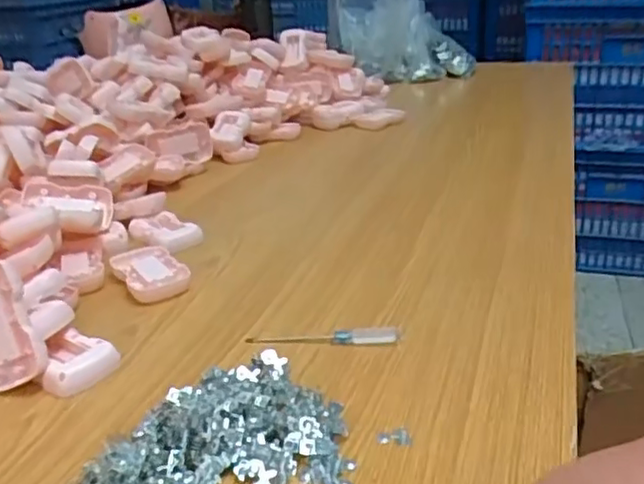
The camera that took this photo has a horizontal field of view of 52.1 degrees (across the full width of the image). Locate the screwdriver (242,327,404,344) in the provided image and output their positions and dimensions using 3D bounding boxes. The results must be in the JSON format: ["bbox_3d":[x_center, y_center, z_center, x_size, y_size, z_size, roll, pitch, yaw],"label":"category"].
[{"bbox_3d":[0.000,0.073,0.510,0.117,0.012,0.009,0,24,6],"label":"screwdriver"}]

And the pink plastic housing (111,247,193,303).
[{"bbox_3d":[-0.159,0.025,0.610,0.052,0.012,0.089,-18,28,-31],"label":"pink plastic housing"}]

